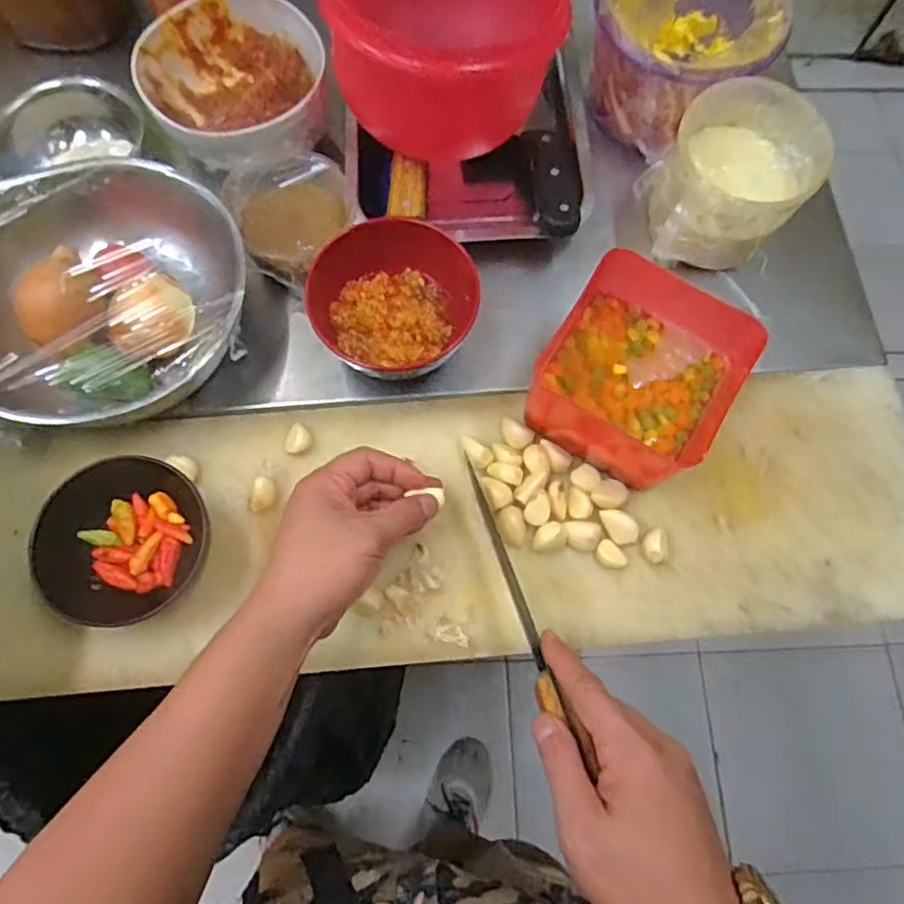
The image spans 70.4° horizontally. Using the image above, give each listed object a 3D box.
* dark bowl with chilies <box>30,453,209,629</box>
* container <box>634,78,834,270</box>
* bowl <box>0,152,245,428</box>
[{"bbox_3d":[-0.231,0.062,0.449,0.116,0.036,0.107,1,71,-2],"label":"dark bowl with chilies"},{"bbox_3d":[0.225,-0.220,0.518,0.115,0.086,0.112,1,71,-2],"label":"container"},{"bbox_3d":[-0.268,-0.118,0.479,0.219,0.076,0.205,1,71,-2],"label":"bowl"}]

